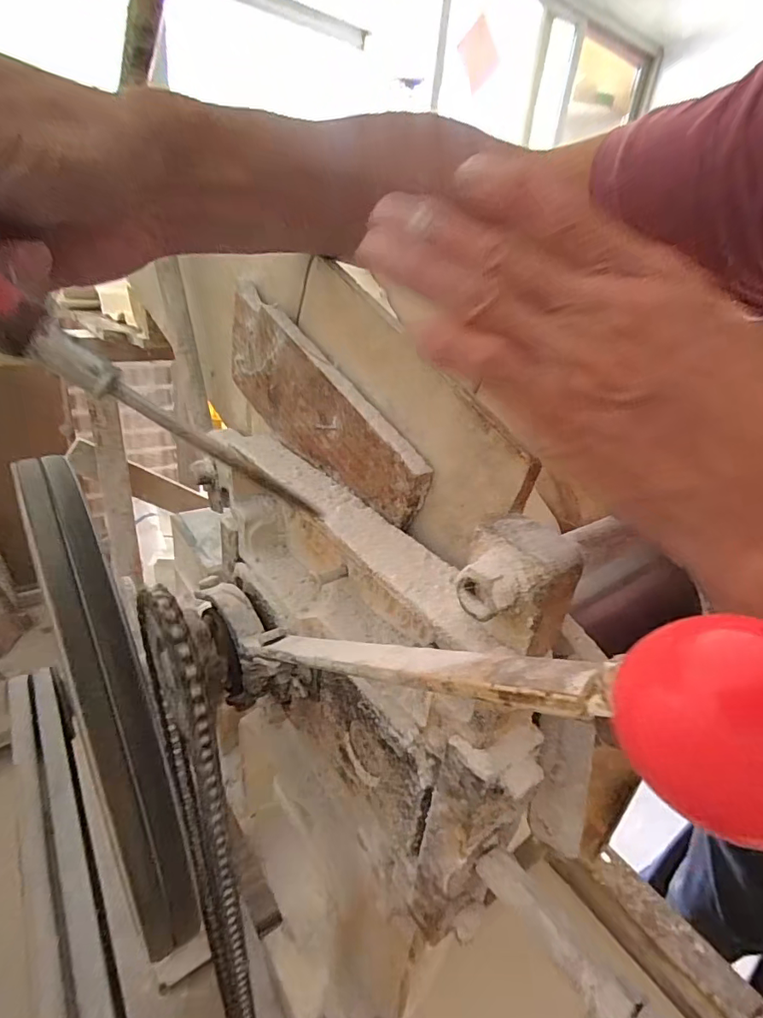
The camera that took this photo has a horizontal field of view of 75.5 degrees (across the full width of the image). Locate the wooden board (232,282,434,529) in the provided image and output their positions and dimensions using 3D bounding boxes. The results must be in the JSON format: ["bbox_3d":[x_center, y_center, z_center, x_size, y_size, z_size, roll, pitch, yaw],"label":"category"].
[{"bbox_3d":[-0.046,-0.069,0.328,0.012,0.078,0.214,-17,49,-37],"label":"wooden board"}]

